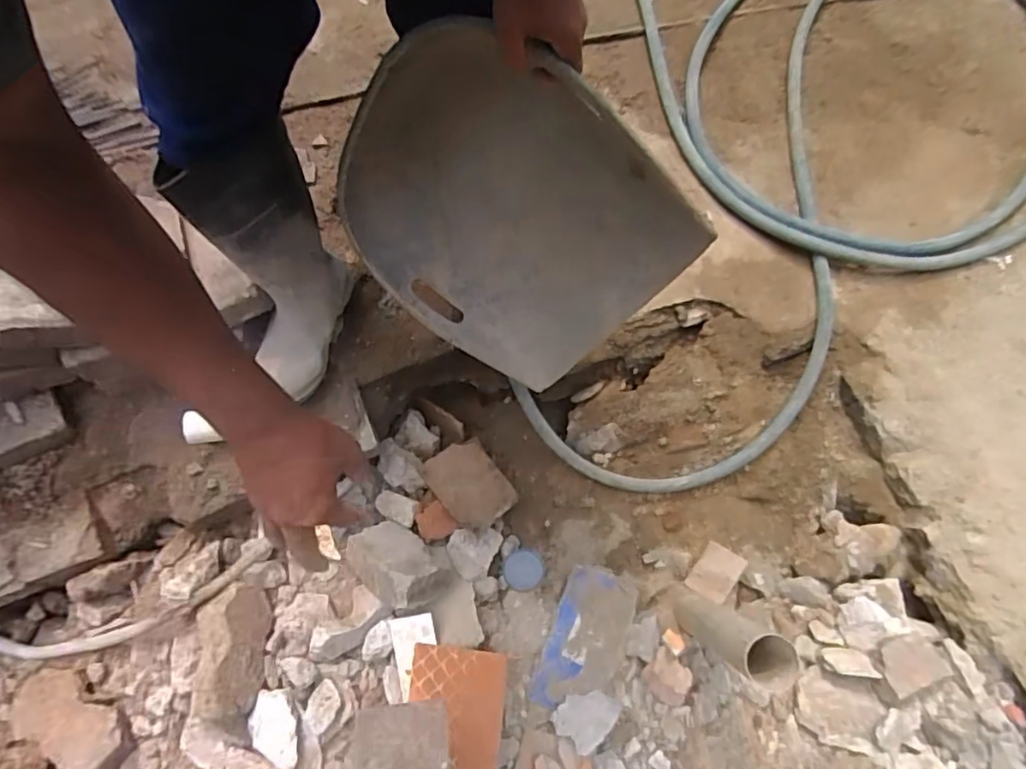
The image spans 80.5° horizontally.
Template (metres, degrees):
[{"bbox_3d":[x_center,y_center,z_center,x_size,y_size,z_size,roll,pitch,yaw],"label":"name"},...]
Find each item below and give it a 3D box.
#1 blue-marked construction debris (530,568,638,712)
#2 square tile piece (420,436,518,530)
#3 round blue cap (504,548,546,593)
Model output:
[{"bbox_3d":[0.120,0.407,0.965,0.124,0.019,0.212,20,74,4],"label":"blue-marked construction debris"},{"bbox_3d":[-0.073,0.162,0.983,0.105,0.026,0.138,-34,78,-11],"label":"square tile piece"},{"bbox_3d":[0.014,0.235,0.768,0.049,0.010,0.050,0,72,-1],"label":"round blue cap"}]

